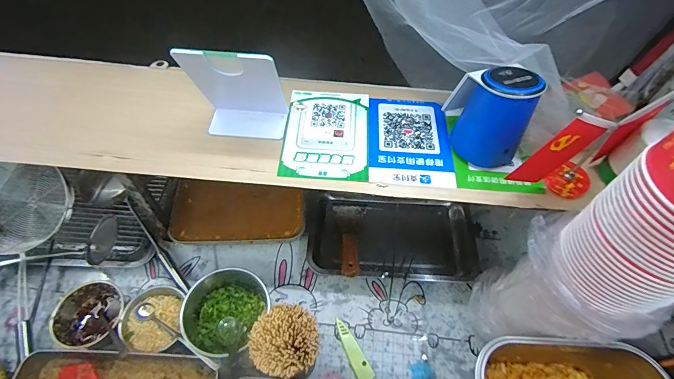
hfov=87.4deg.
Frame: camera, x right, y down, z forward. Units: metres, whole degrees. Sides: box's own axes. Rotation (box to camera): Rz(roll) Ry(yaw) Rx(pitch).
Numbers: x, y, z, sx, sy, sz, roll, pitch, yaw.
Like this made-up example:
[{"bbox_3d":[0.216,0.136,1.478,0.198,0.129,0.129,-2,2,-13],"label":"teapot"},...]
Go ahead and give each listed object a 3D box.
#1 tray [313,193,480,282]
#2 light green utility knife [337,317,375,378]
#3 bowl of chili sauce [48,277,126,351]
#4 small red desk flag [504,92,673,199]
[{"bbox_3d":[0.109,0.093,0.694,0.307,0.060,0.182,3,54,0],"label":"tray"},{"bbox_3d":[0.025,0.271,0.595,0.026,0.005,0.106,-23,58,-18],"label":"light green utility knife"},{"bbox_3d":[-0.404,0.212,0.586,0.108,0.047,0.104,1,54,-1],"label":"bowl of chili sauce"},{"bbox_3d":[0.303,-0.045,0.434,0.190,0.134,0.050,-20,57,-16],"label":"small red desk flag"}]

